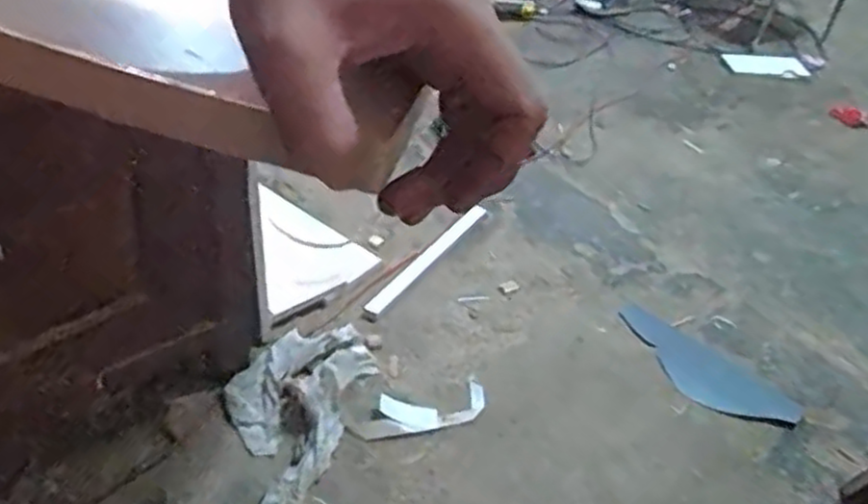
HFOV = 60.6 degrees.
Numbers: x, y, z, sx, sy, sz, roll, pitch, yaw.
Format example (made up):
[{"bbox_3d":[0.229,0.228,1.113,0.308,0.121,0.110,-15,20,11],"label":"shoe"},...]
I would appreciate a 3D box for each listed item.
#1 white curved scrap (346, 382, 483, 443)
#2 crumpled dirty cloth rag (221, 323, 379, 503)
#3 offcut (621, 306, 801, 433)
[{"bbox_3d":[-0.023,0.259,1.207,0.232,0.015,0.074,-6,41,-19],"label":"white curved scrap"},{"bbox_3d":[-0.224,0.270,1.133,0.206,0.052,0.424,11,38,1],"label":"crumpled dirty cloth rag"},{"bbox_3d":[0.481,0.215,1.352,0.350,0.008,0.144,34,44,27],"label":"offcut"}]

